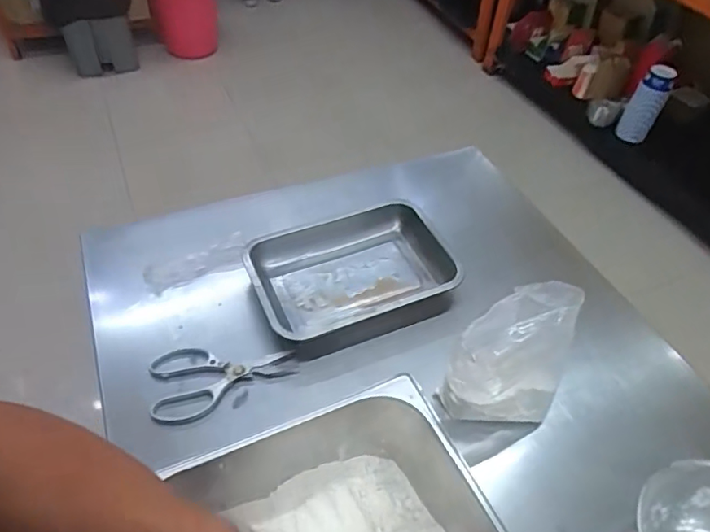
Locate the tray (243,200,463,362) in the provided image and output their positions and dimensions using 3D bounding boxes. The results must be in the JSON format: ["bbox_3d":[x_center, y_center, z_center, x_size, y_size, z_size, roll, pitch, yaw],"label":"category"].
[{"bbox_3d":[0.008,0.012,0.845,0.326,0.066,0.202,-16,50,-18],"label":"tray"}]

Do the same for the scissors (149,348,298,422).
[{"bbox_3d":[-0.179,0.148,0.733,0.188,0.018,0.102,-11,49,-14],"label":"scissors"}]

